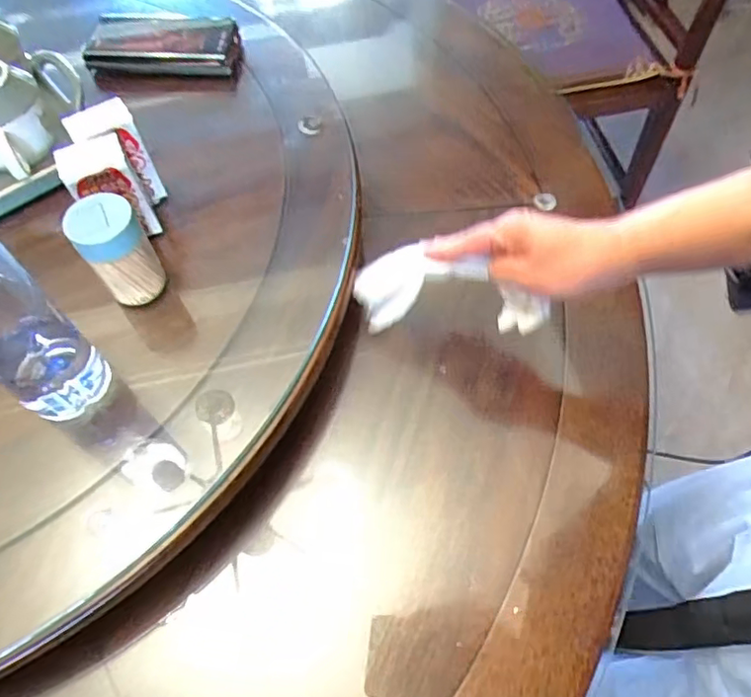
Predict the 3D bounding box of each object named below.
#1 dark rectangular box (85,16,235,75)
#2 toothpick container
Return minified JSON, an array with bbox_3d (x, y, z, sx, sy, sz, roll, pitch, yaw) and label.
[{"bbox_3d":[-0.235,-0.337,0.640,0.155,0.015,0.072,2,72,-4],"label":"dark rectangular box"},{"bbox_3d":[-0.204,-0.078,0.459,0.052,0.085,0.049,0,60,0],"label":"toothpick container"}]

